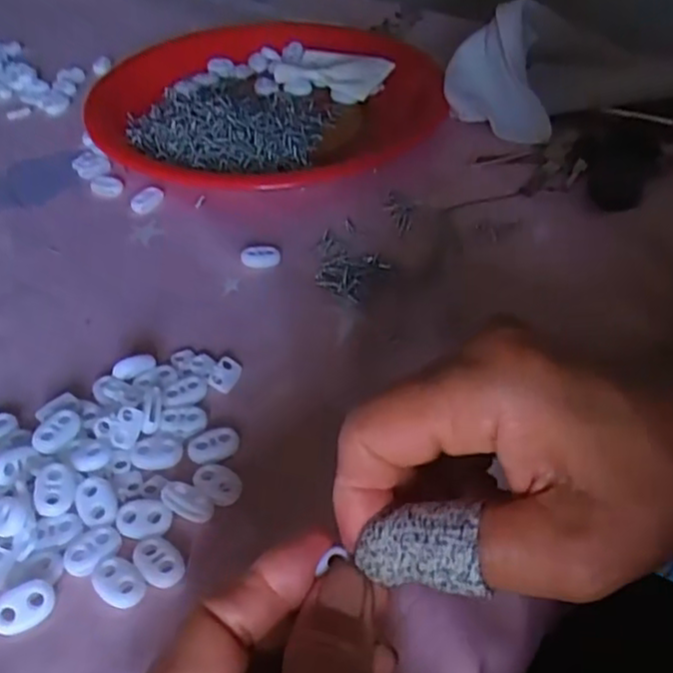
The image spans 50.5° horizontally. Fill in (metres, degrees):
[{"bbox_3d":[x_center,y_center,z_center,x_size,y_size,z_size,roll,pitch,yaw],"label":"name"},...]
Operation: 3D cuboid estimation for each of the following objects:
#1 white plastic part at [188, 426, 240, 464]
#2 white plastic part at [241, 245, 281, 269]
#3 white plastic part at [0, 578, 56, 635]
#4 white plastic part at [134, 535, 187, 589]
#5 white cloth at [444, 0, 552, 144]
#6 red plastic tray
[{"bbox_3d":[-0.054,0.046,0.311,0.022,0.004,0.017,-10,45,-10],"label":"white plastic part"},{"bbox_3d":[-0.043,-0.046,0.409,0.022,0.009,0.014,-1,44,0],"label":"white plastic part"},{"bbox_3d":[-0.113,0.098,0.257,0.023,0.008,0.014,-28,50,-26],"label":"white plastic part"},{"bbox_3d":[-0.069,0.085,0.271,0.014,0.004,0.023,-35,53,-30],"label":"white plastic part"},{"bbox_3d":[0.116,-0.183,0.490,0.080,0.080,0.056,19,47,20],"label":"white cloth"},{"bbox_3d":[-0.049,-0.173,0.528,0.250,0.033,0.228,-16,46,-15],"label":"red plastic tray"}]

